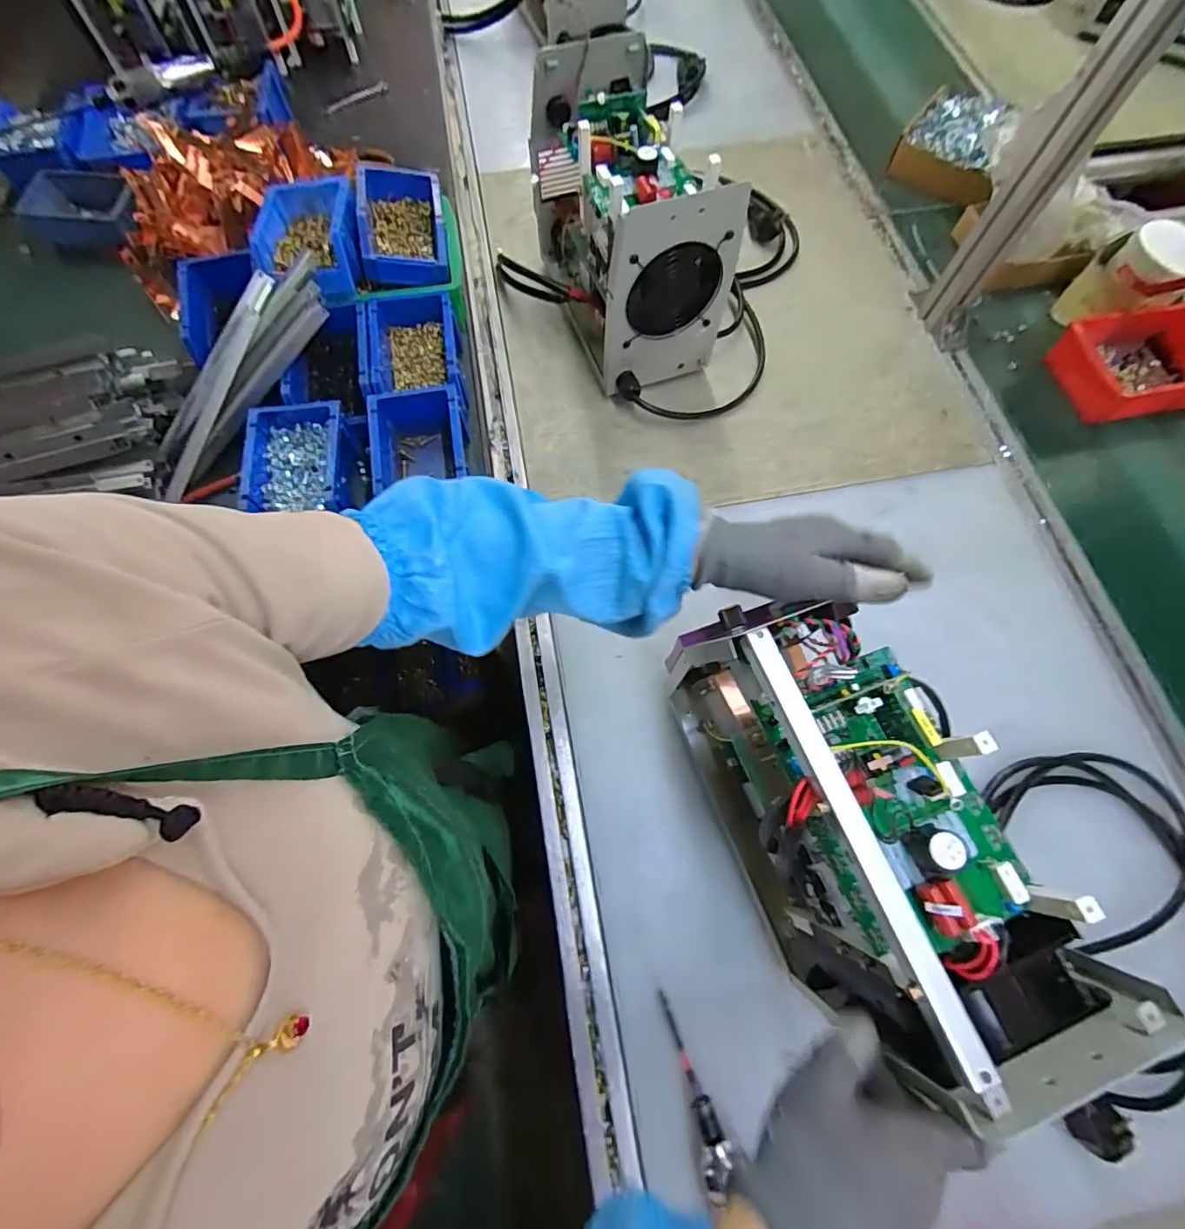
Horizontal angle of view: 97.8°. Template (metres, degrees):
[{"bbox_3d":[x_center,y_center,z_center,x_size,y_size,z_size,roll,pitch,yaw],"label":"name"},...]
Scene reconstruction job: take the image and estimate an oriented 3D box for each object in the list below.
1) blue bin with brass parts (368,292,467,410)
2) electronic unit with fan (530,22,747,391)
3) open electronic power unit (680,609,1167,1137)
[{"bbox_3d":[-0.218,-0.317,0.642,0.108,0.051,0.159,-10,69,-4],"label":"blue bin with brass parts"},{"bbox_3d":[0.041,-0.476,0.642,0.154,0.232,0.302,-17,70,-7],"label":"electronic unit with fan"},{"bbox_3d":[0.191,0.146,0.414,0.131,0.226,0.301,-19,71,-9],"label":"open electronic power unit"}]

